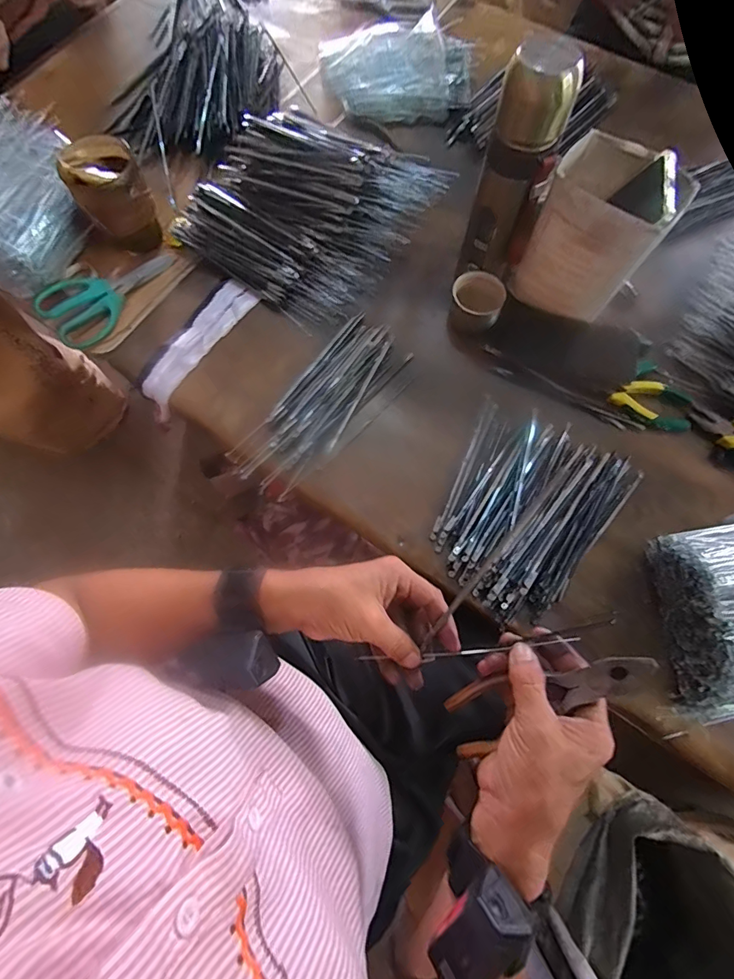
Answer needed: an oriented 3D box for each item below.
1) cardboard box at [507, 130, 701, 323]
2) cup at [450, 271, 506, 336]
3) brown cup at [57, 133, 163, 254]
[{"bbox_3d":[0.252,-0.282,0.489,0.123,0.155,0.098,35,77,9],"label":"cardboard box"},{"bbox_3d":[0.135,-0.230,0.533,0.058,0.048,0.055,0,74,0],"label":"cup"},{"bbox_3d":[-0.321,-0.374,0.551,0.082,0.102,0.099,-22,75,-6],"label":"brown cup"}]

